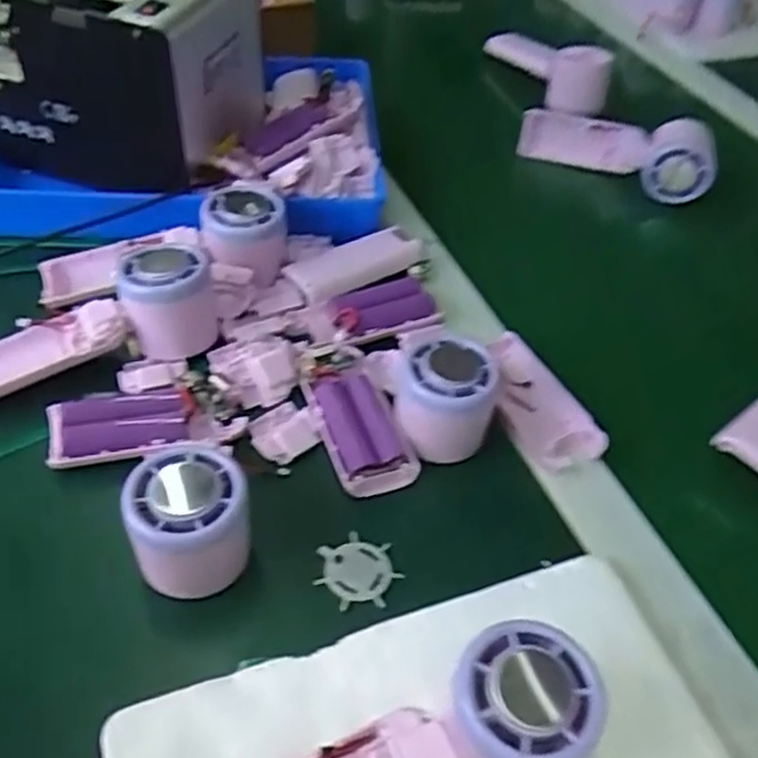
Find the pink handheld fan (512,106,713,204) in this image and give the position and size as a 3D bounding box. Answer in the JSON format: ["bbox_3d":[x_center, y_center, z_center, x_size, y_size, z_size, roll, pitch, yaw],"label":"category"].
[{"bbox_3d":[0.209,-0.204,0.662,0.166,0.056,0.041,20,47,13],"label":"pink handheld fan"}]

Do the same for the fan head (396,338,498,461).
[{"bbox_3d":[0.038,0.008,0.433,0.057,0.046,0.054,6,46,0],"label":"fan head"}]

